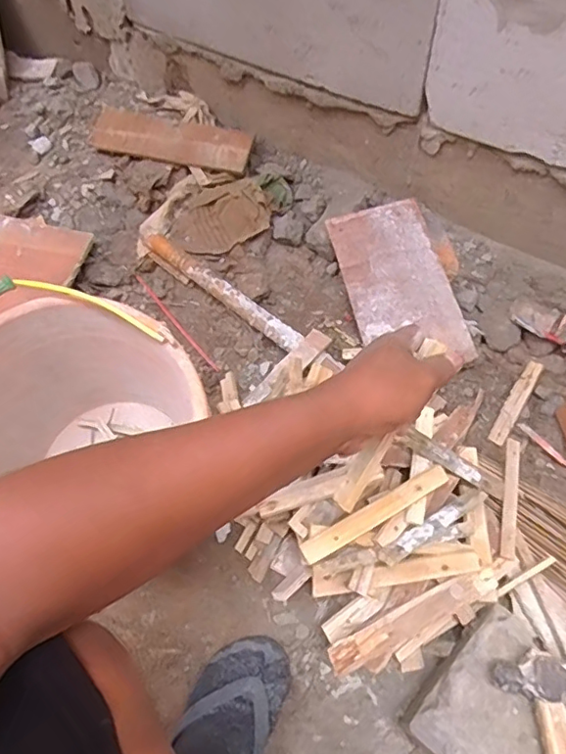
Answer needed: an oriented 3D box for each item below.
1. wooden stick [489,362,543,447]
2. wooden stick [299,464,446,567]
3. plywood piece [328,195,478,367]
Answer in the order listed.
[{"bbox_3d":[0.360,0.037,0.857,0.026,0.008,0.160,29,66,18],"label":"wooden stick"},{"bbox_3d":[0.108,0.158,0.649,0.191,0.016,0.024,-28,62,-13],"label":"wooden stick"},{"bbox_3d":[0.189,-0.154,0.922,0.162,0.014,0.293,-15,71,-1],"label":"plywood piece"}]

